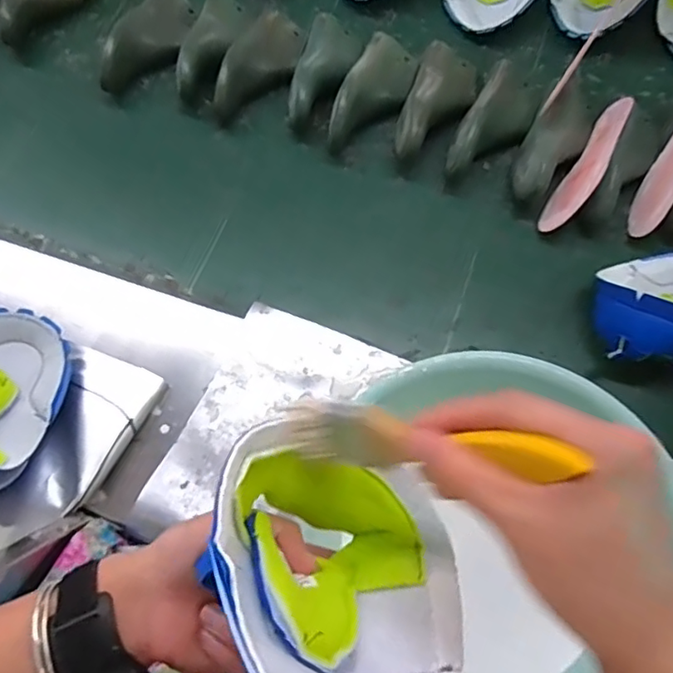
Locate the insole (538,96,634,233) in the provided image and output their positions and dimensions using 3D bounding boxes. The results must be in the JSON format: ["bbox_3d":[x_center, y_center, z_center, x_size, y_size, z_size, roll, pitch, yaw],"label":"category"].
[{"bbox_3d":[0.301,-0.204,0.679,0.010,0.060,0.183,34,83,-24],"label":"insole"}]

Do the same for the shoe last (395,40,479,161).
[{"bbox_3d":[0.128,-0.299,0.732,0.082,0.054,0.185,18,72,8],"label":"shoe last"}]

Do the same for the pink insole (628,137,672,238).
[{"bbox_3d":[0.395,-0.204,0.670,0.010,0.063,0.181,23,96,-17],"label":"pink insole"}]

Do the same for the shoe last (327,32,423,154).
[{"bbox_3d":[0.051,-0.317,0.740,0.079,0.060,0.182,20,72,9],"label":"shoe last"}]

